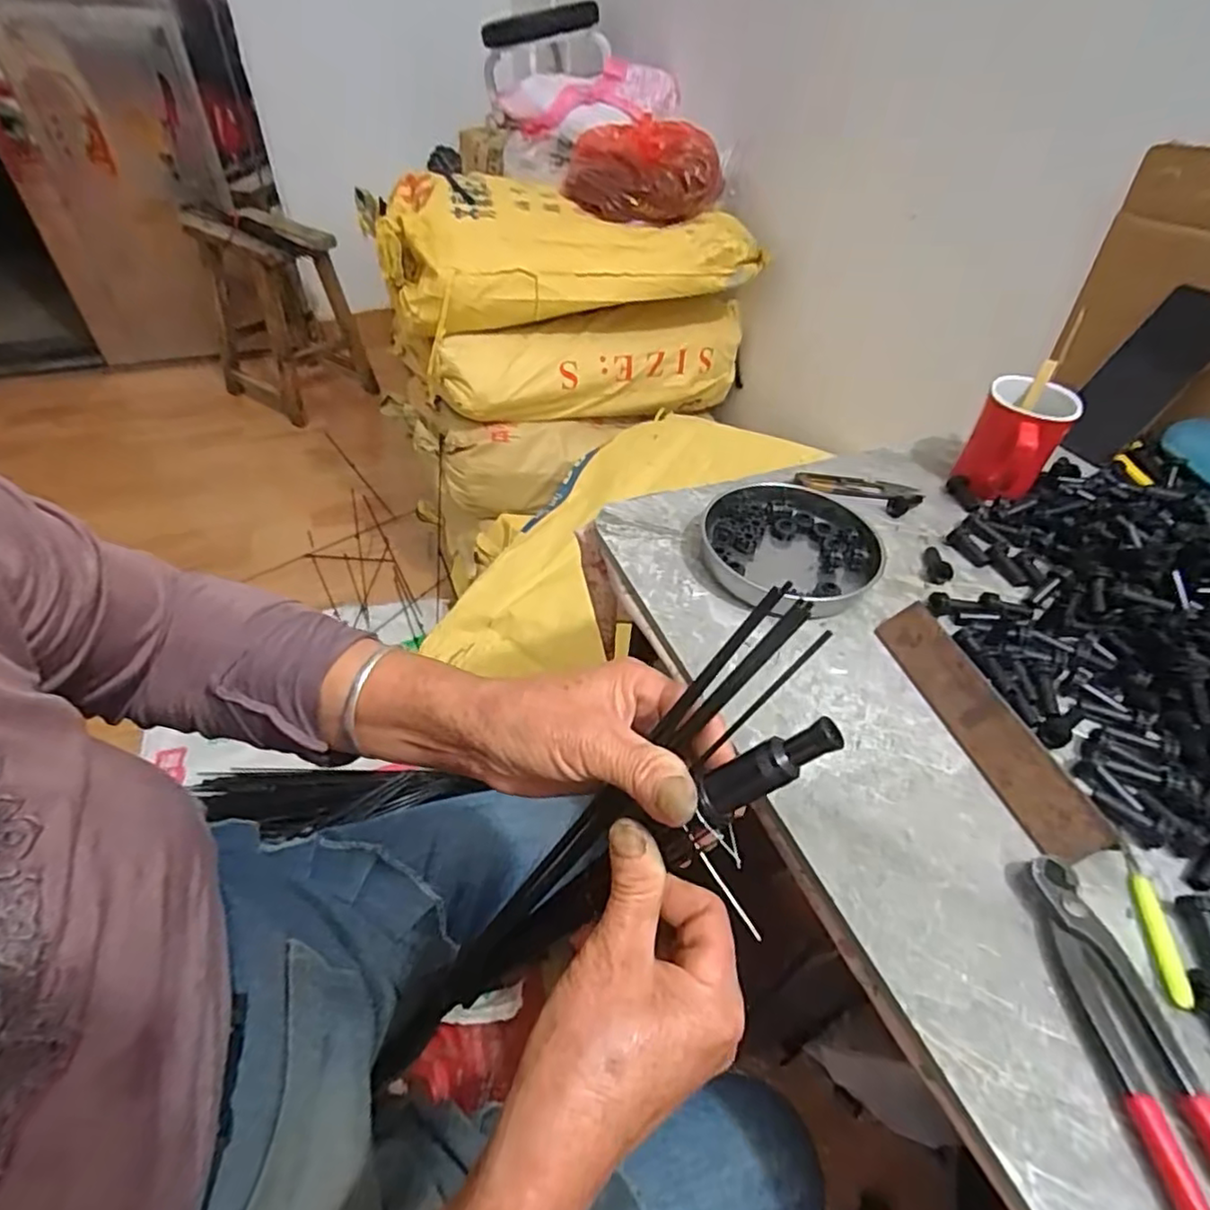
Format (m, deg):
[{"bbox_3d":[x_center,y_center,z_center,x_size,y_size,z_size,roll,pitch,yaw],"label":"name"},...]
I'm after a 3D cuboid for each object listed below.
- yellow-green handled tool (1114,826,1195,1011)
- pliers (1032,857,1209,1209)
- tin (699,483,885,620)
[{"bbox_3d":[0.283,0.157,0.331,0.009,0.008,0.092,13,46,9],"label":"yellow-green handled tool"},{"bbox_3d":[0.241,0.210,0.271,0.037,0.013,0.194,-1,45,-5],"label":"pliers"},{"bbox_3d":[0.147,-0.048,0.508,0.132,0.019,0.131,2,45,-2],"label":"tin"}]

